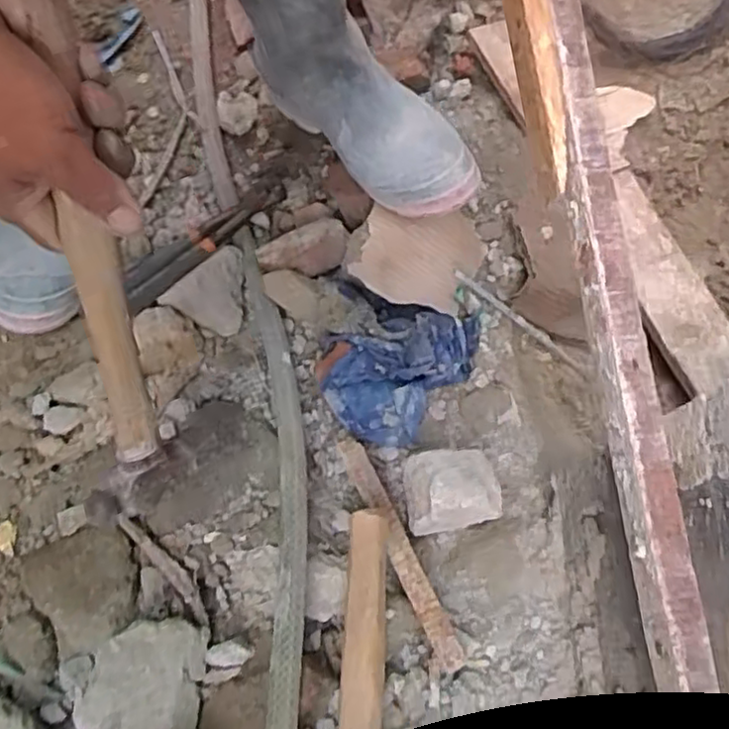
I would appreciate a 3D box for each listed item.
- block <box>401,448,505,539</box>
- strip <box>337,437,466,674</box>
[{"bbox_3d":[0.070,0.097,0.552,0.073,0.044,0.061,-8,73,-4],"label":"block"},{"bbox_3d":[0.025,0.140,0.539,0.020,0.007,0.189,-23,65,-11],"label":"strip"}]

